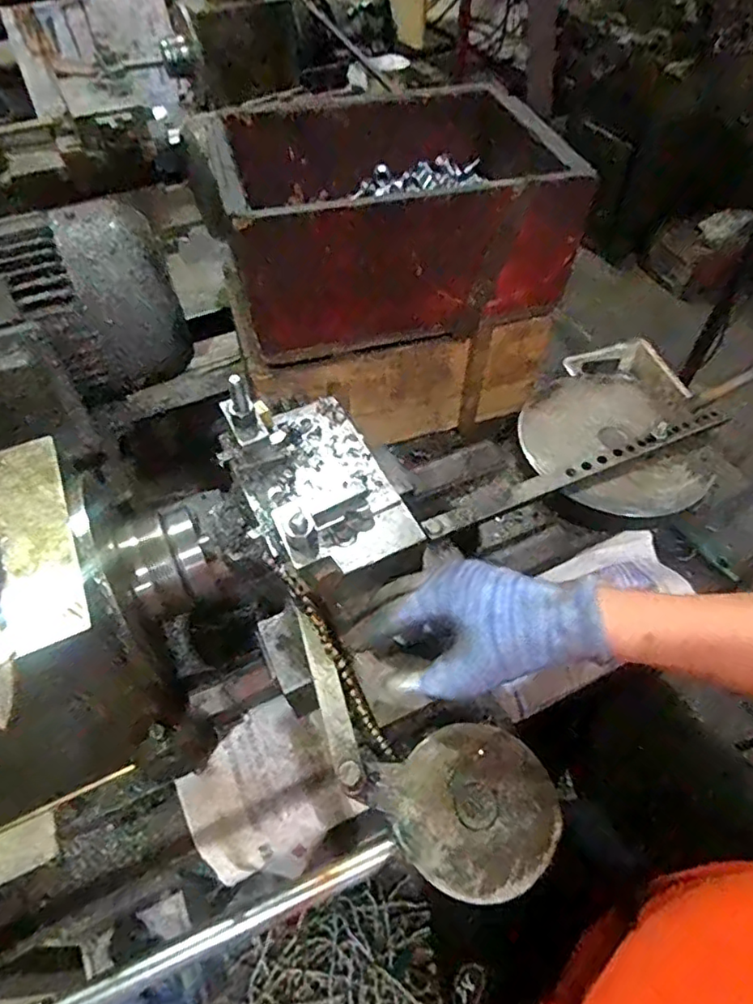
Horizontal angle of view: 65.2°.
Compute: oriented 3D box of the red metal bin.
[{"bbox_3d":[0.016,-0.312,0.647,0.346,0.157,0.249,-14,53,-9],"label":"red metal bin"}]

